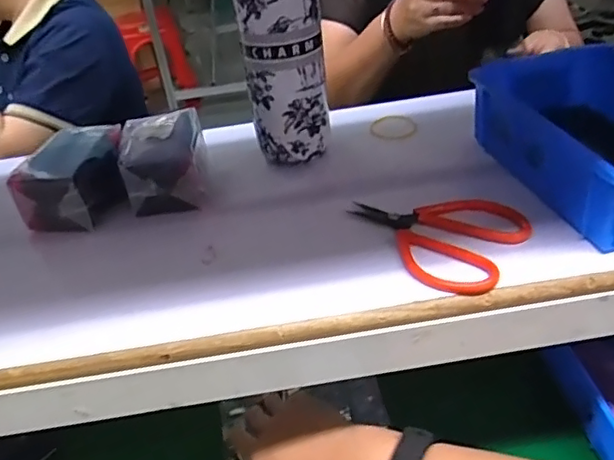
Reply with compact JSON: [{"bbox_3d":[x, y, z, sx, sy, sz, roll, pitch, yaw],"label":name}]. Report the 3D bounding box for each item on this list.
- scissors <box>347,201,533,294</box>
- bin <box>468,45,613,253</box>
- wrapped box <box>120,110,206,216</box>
[{"bbox_3d":[0.086,0.004,0.421,0.119,0.014,0.092,18,41,33],"label":"scissors"},{"bbox_3d":[0.222,-0.069,0.440,0.129,0.062,0.195,-14,34,-11],"label":"bin"},{"bbox_3d":[-0.119,-0.058,0.500,0.067,0.054,0.098,-12,33,-7],"label":"wrapped box"}]

